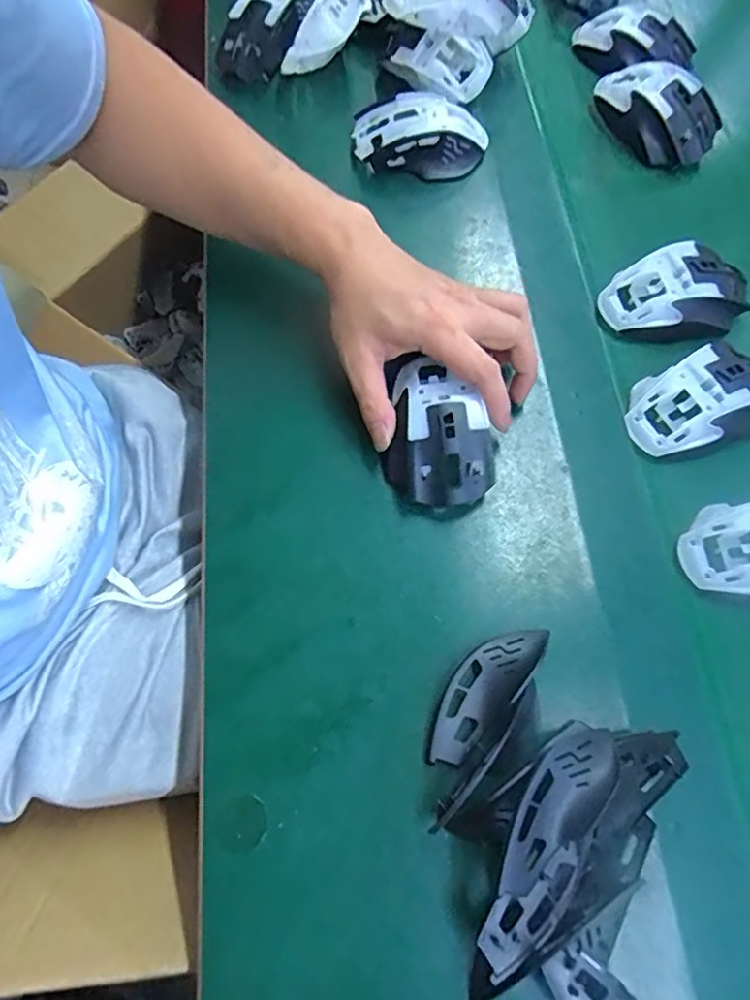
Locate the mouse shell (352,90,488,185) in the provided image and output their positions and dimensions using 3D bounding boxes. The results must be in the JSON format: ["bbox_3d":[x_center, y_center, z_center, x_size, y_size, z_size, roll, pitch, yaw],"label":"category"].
[{"bbox_3d":[0.039,-0.313,0.501,0.117,0.040,0.064,3,68,-1],"label":"mouse shell"}]

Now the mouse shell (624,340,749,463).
[{"bbox_3d":[0.235,-0.071,0.413,0.105,0.034,0.069,-23,70,-11],"label":"mouse shell"}]

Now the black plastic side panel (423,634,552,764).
[{"bbox_3d":[0.063,0.111,0.343,0.034,0.008,0.099,43,73,14],"label":"black plastic side panel"}]

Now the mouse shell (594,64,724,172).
[{"bbox_3d":[0.255,-0.356,0.530,0.084,0.040,0.120,-34,74,-15],"label":"mouse shell"}]

